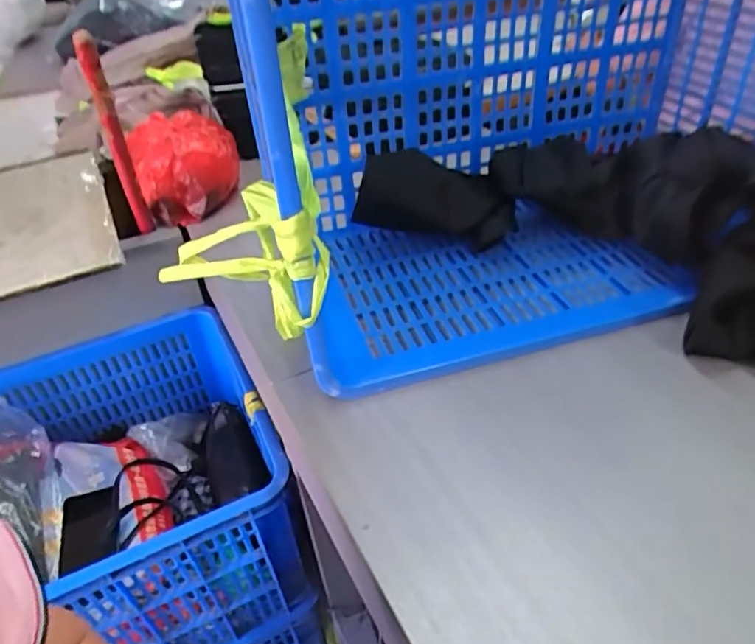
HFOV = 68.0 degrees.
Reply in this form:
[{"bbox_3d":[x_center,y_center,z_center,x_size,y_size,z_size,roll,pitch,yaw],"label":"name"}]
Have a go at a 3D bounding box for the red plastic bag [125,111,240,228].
[{"bbox_3d":[-0.305,-0.258,0.906,0.163,0.107,0.182,-18,41,-15],"label":"red plastic bag"}]

